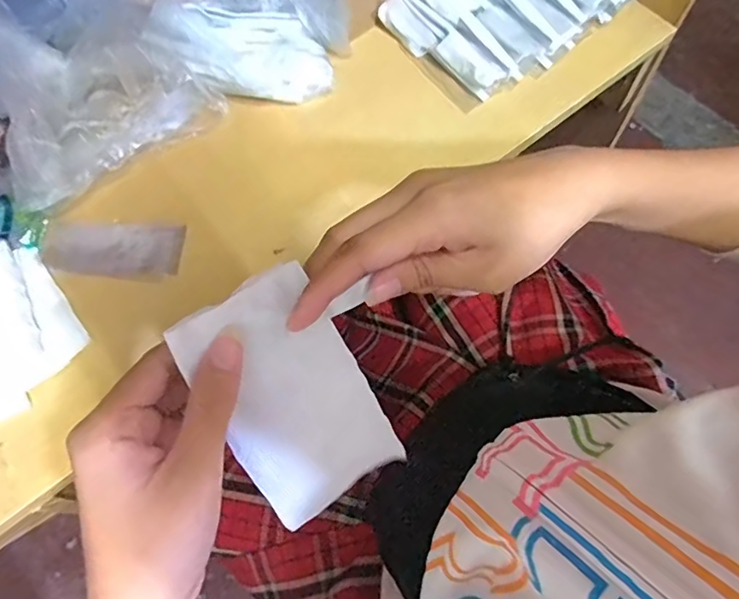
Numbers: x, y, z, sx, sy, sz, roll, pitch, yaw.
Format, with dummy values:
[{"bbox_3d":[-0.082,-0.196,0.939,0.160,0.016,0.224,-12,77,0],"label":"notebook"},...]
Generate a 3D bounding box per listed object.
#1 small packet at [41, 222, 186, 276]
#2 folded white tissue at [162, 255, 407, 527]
[{"bbox_3d":[-0.237,-0.048,0.480,0.127,0.005,0.052,3,67,4],"label":"small packet"},{"bbox_3d":[-0.036,0.048,0.245,0.069,0.015,0.117,-29,109,-5],"label":"folded white tissue"}]

